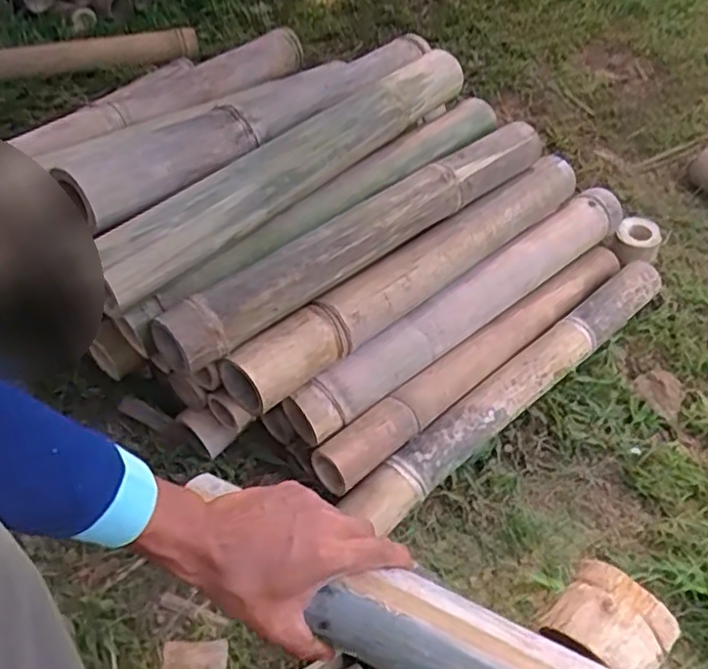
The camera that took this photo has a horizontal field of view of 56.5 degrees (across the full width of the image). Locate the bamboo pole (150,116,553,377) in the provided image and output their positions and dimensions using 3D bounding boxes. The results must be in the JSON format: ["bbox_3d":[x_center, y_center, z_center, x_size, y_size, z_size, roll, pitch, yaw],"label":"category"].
[{"bbox_3d":[0.034,-0.131,0.798,0.596,0.061,0.071,-32,55,-30],"label":"bamboo pole"}]

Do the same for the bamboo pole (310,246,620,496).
[{"bbox_3d":[0.186,0.012,0.870,0.592,0.047,0.055,-32,55,-31],"label":"bamboo pole"}]

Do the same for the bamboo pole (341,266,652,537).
[{"bbox_3d":[0.219,0.060,0.856,0.589,0.069,0.060,-31,54,-30],"label":"bamboo pole"}]

